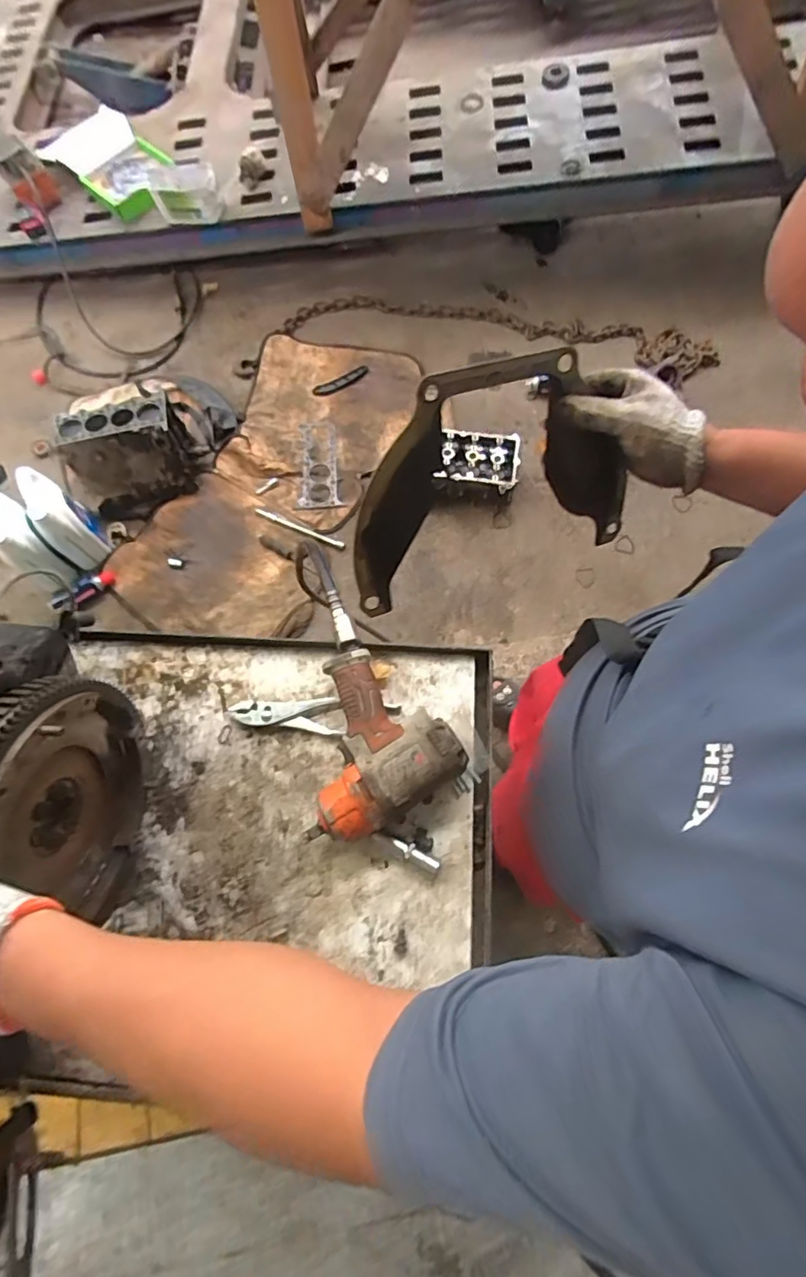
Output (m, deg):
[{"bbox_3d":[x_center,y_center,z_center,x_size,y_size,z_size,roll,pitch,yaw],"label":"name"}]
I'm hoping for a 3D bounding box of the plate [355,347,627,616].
[{"bbox_3d":[0.087,-0.146,0.510,0.285,0.197,0.012,-17,38,-14],"label":"plate"}]

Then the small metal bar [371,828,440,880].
[{"bbox_3d":[0.010,0.219,0.600,0.075,0.019,0.037,31,75,11],"label":"small metal bar"}]

